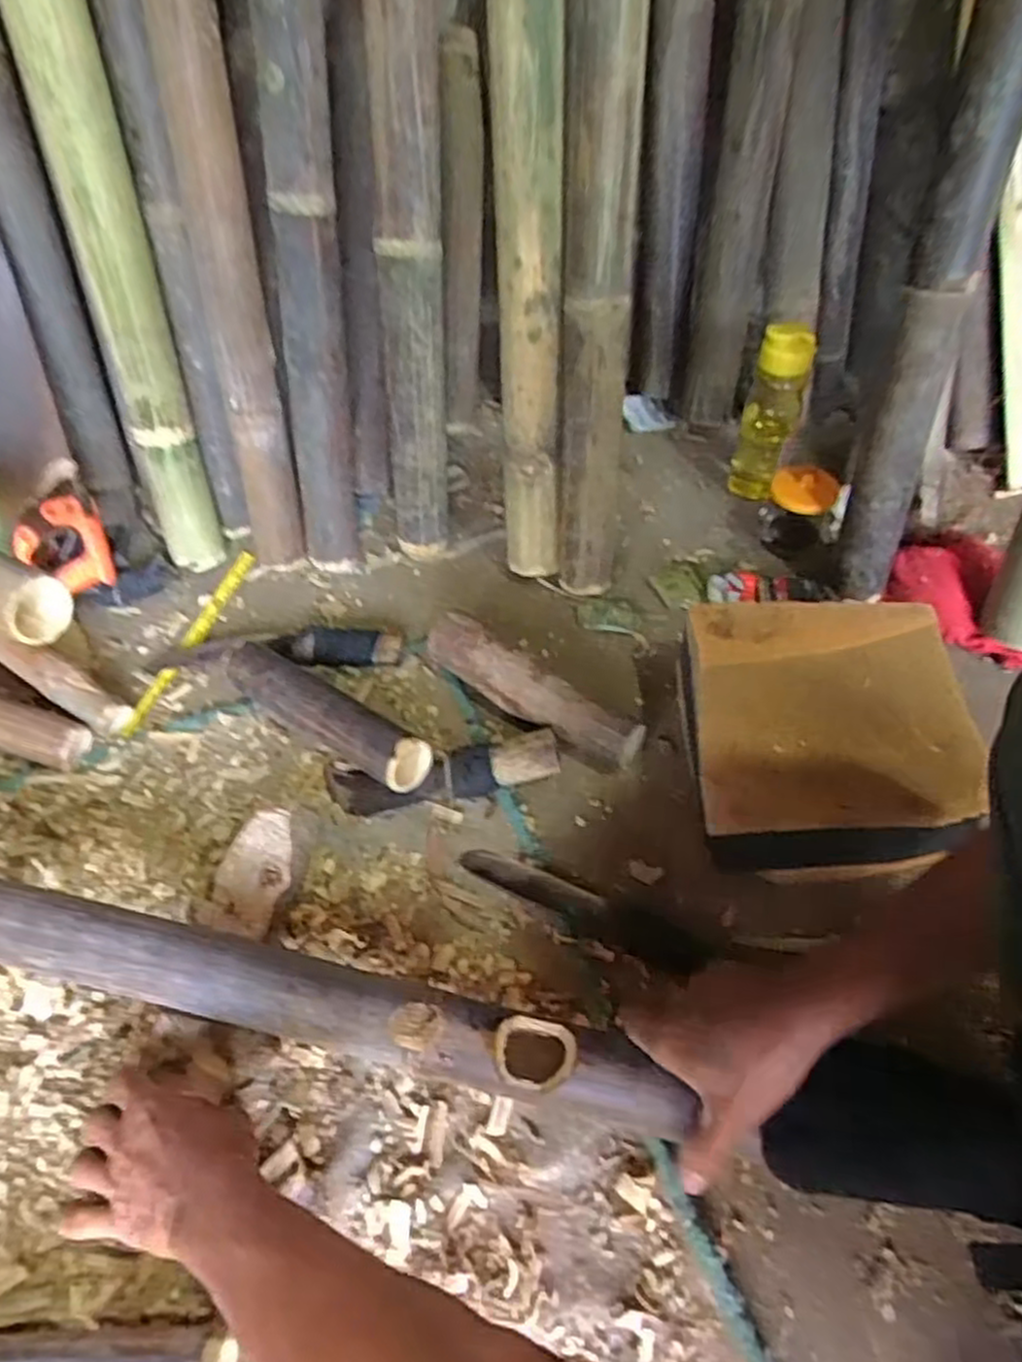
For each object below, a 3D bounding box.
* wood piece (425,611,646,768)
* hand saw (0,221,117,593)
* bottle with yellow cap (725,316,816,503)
[{"bbox_3d":[0.020,0.010,0.788,0.255,0.060,0.045,31,58,25],"label":"wood piece"},{"bbox_3d":[-0.582,-0.345,0.862,0.143,0.496,0.046,-2,19,24],"label":"hand saw"},{"bbox_3d":[0.330,-0.335,0.960,0.065,0.227,0.052,9,52,10],"label":"bottle with yellow cap"}]

